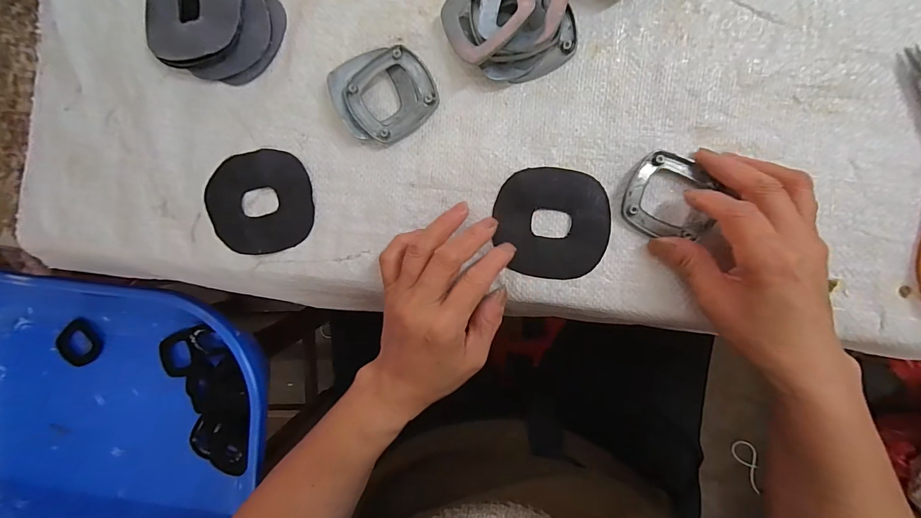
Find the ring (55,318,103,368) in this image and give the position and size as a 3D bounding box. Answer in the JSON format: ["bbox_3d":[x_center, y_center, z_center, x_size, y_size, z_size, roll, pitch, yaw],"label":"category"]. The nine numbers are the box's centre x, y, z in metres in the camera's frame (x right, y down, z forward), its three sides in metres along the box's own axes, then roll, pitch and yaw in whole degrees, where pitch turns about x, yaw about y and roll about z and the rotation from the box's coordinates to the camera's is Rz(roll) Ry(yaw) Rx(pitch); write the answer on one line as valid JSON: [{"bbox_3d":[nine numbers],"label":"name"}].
[{"bbox_3d":[-0.562,0.125,0.594,0.055,0.017,0.065,27,94,4],"label":"ring"}]

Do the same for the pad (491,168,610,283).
[{"bbox_3d":[0.065,-0.025,0.288,0.079,0.004,0.076,5,91,6],"label":"pad"}]

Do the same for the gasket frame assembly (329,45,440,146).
[{"bbox_3d":[-0.057,-0.122,0.294,0.069,0.012,0.067,-28,88,6],"label":"gasket frame assembly"}]

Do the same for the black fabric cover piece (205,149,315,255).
[{"bbox_3d":[-0.153,-0.043,0.307,0.079,0.006,0.076,-10,90,6],"label":"black fabric cover piece"}]

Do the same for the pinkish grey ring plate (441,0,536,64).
[{"bbox_3d":[0.017,-0.167,0.271,0.062,0.005,0.056,-33,78,23],"label":"pinkish grey ring plate"}]

